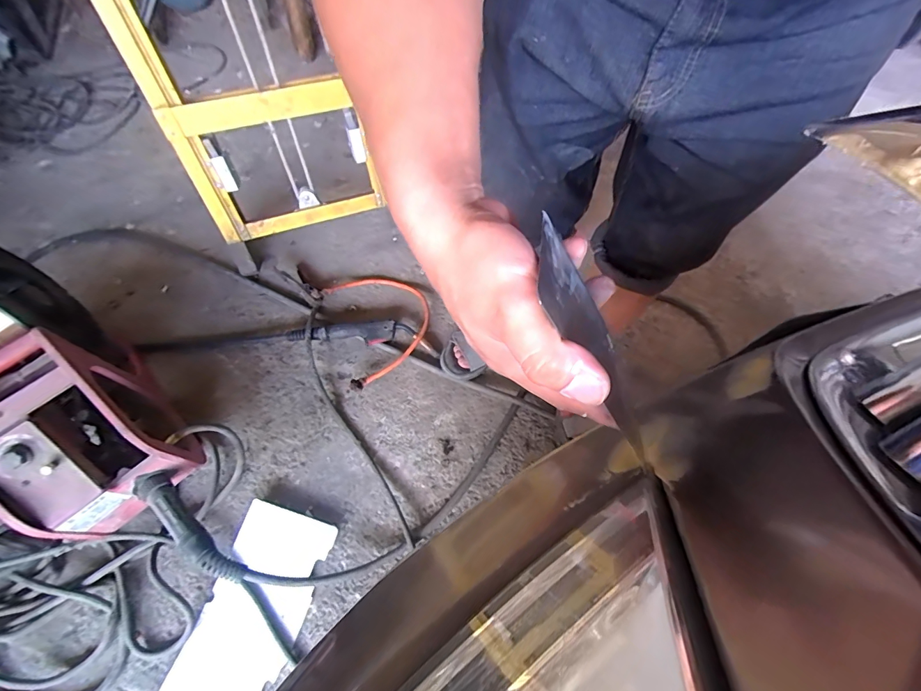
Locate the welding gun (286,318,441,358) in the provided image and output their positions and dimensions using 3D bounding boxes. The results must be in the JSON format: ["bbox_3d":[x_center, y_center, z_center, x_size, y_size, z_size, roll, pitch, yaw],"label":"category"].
[{"bbox_3d":[-0.222,-0.029,0.962,0.349,0.048,0.072,6,63,2],"label":"welding gun"}]

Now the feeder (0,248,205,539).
[{"bbox_3d":[-0.716,0.087,0.740,0.502,0.324,0.214,40,68,17],"label":"feeder"}]

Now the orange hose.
[{"bbox_3d":[-0.184,-0.061,0.975,0.221,0.042,0.292,-20,65,-11],"label":"orange hose"}]

